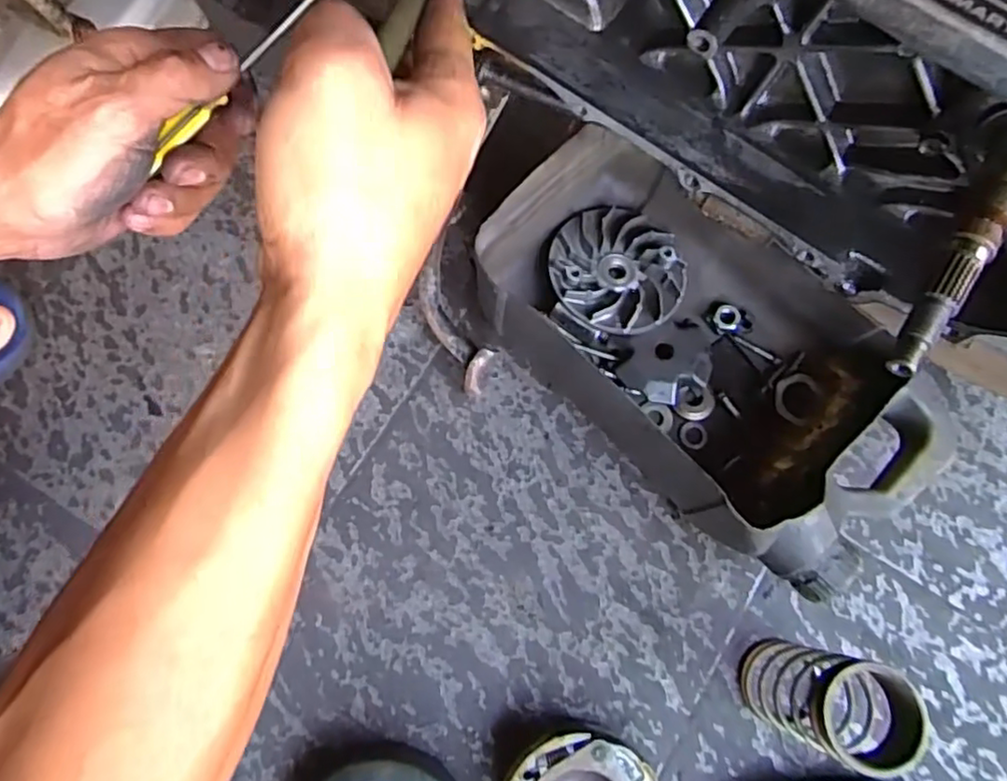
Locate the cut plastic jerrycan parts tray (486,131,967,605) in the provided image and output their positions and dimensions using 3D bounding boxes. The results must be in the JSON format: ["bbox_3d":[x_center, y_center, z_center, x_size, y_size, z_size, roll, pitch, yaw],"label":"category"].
[{"bbox_3d":[0.145,-0.030,0.491,0.329,0.100,0.186,44,79,9],"label":"cut plastic jerrycan parts tray"}]

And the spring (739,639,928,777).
[{"bbox_3d":[0.201,0.196,0.422,0.057,0.126,0.058,0,76,-1],"label":"spring"}]

